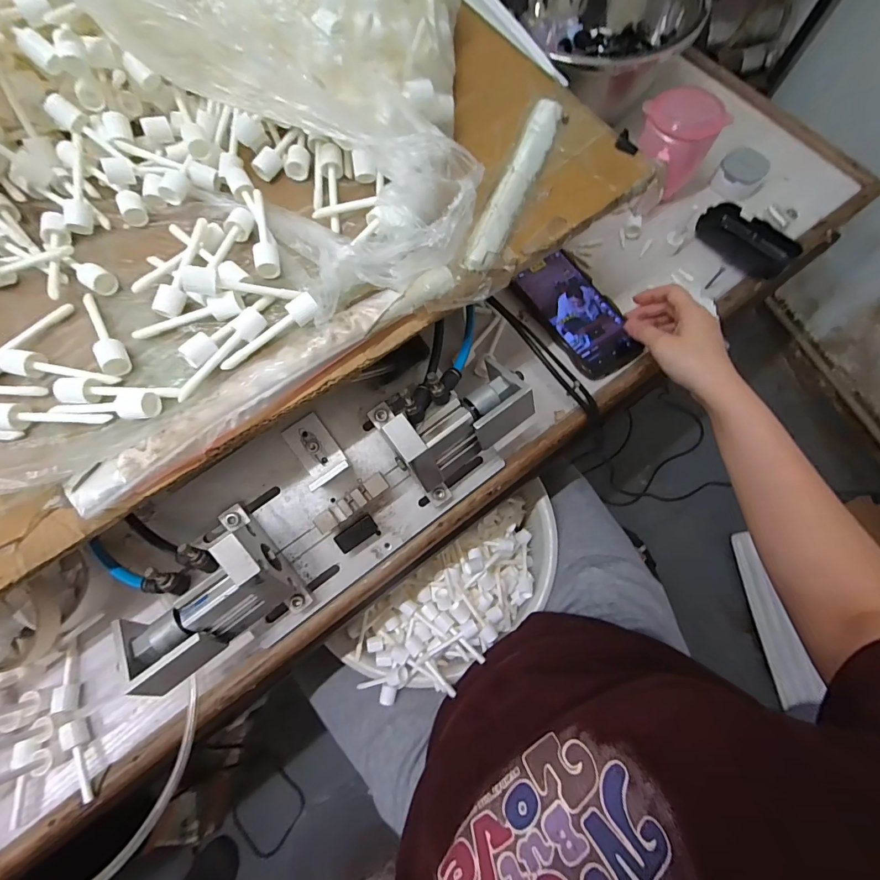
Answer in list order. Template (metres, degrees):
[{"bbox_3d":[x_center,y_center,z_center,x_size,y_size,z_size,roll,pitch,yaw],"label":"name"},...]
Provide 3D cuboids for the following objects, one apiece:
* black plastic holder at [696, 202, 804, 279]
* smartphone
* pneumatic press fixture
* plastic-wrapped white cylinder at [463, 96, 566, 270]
[{"bbox_3d":[0.364,-0.240,0.501,0.061,0.028,0.110,-44,77,-11],"label":"black plastic holder"},{"bbox_3d":[0.157,-0.145,0.483,0.081,0.011,0.159,-27,74,-7],"label":"smartphone"},{"bbox_3d":[-0.096,0.044,0.372,0.378,0.095,0.142,-35,76,-9],"label":"pneumatic press fixture"},{"bbox_3d":[0.061,-0.207,0.337,0.024,0.012,0.171,22,75,7],"label":"plastic-wrapped white cylinder"}]

